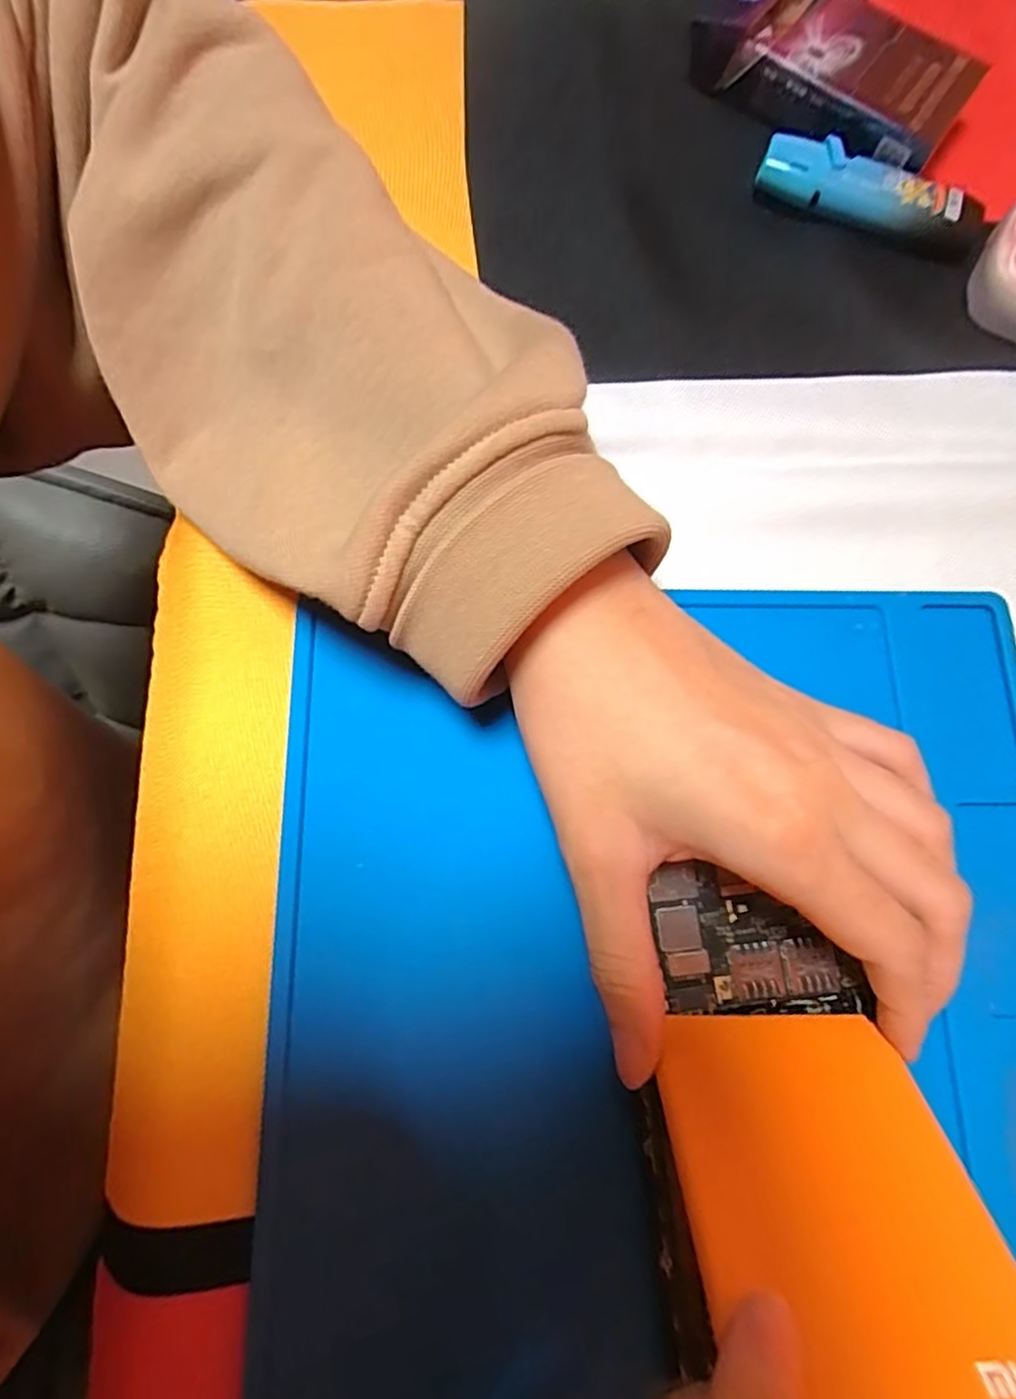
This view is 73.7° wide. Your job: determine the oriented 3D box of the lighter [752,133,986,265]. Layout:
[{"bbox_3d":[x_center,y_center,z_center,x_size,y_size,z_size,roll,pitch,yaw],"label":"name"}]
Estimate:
[{"bbox_3d":[0.133,-0.185,0.252,0.082,0.018,0.023,20,76,3],"label":"lighter"}]

